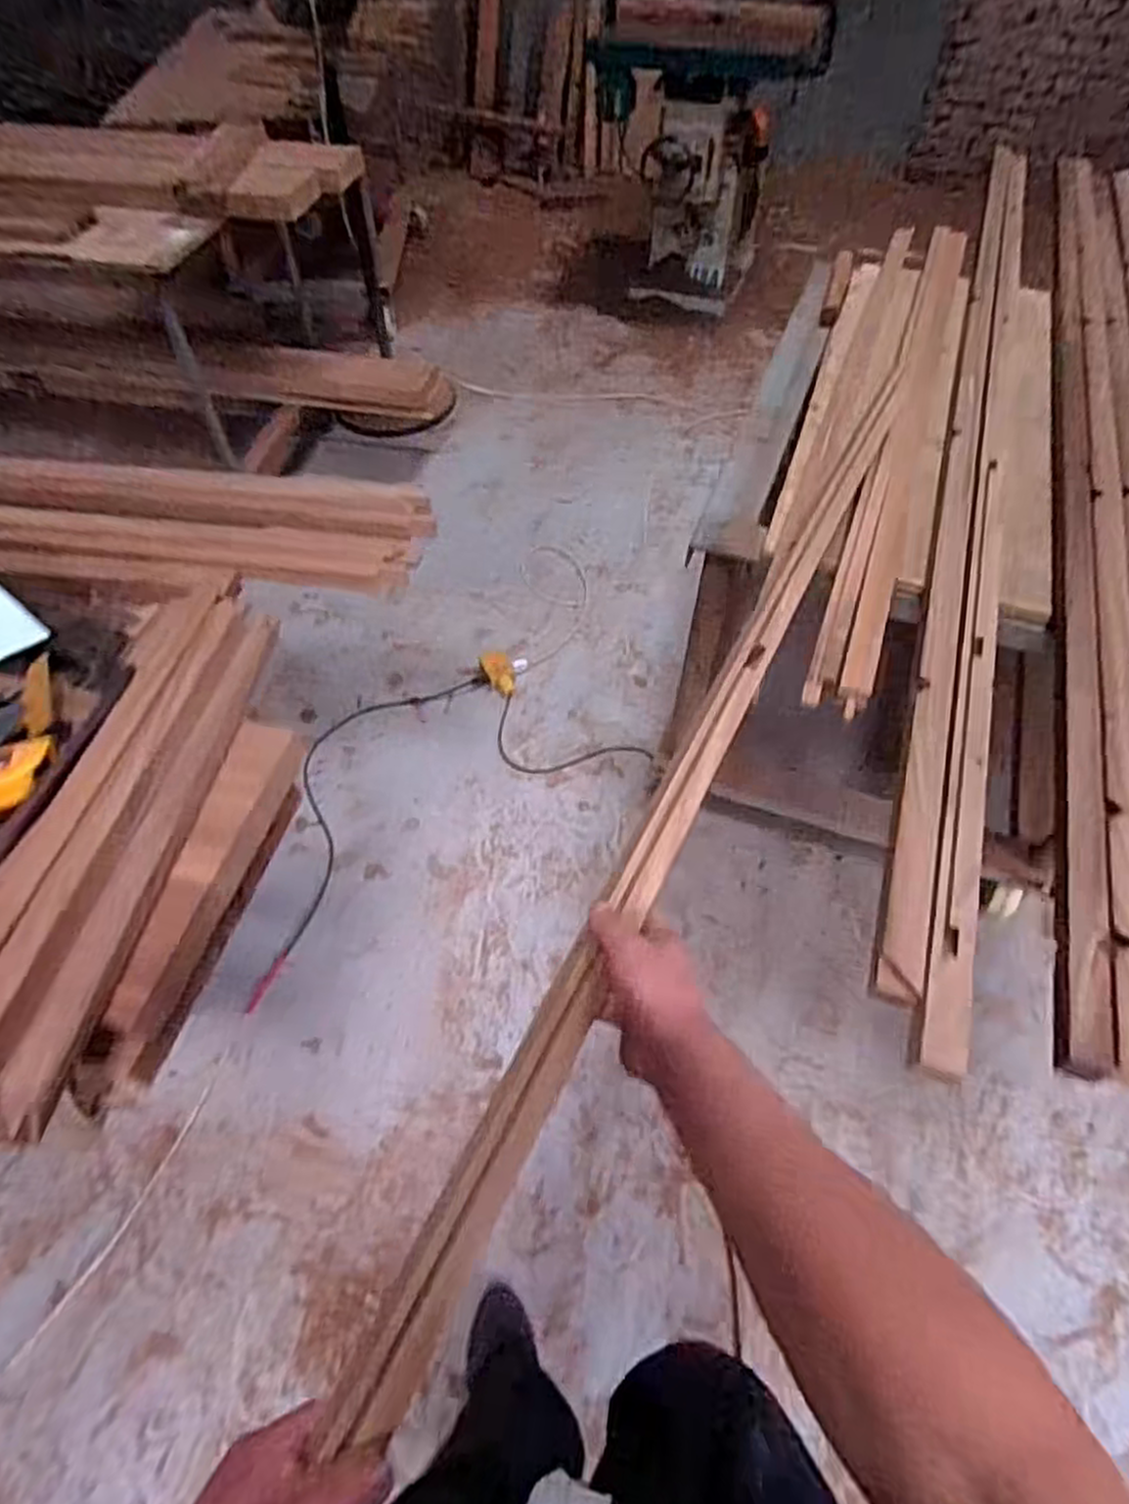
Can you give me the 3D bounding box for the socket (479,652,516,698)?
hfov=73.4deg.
[{"bbox_3d":[-0.165,-0.197,1.885,0.082,0.047,0.143,-19,56,-9],"label":"socket"}]

